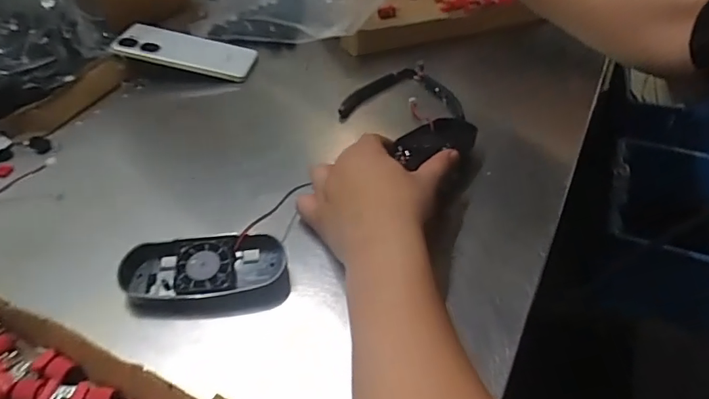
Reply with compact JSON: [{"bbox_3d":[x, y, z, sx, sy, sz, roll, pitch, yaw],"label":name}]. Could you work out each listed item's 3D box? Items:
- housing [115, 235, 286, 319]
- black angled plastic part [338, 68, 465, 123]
[{"bbox_3d":[-0.106,0.058,0.367,0.113,0.036,0.053,-7,40,-5],"label":"housing"},{"bbox_3d":[0.056,-0.120,0.566,0.130,0.015,0.099,4,40,7],"label":"black angled plastic part"}]

